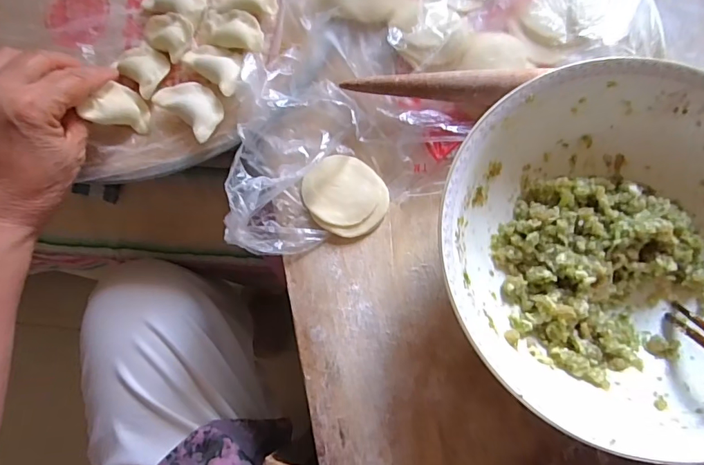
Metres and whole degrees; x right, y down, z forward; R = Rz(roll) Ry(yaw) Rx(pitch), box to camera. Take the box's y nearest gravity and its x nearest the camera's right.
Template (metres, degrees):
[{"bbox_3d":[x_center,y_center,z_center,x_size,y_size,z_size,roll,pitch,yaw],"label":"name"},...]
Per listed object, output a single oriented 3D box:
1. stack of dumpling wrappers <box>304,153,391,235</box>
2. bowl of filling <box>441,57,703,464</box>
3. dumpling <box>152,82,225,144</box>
[{"bbox_3d":[-0.006,-0.027,0.335,0.054,0.008,0.062,-42,80,-5],"label":"stack of dumpling wrappers"},{"bbox_3d":[0.164,0.012,0.286,0.219,0.079,0.204,-1,79,3],"label":"bowl of filling"},{"bbox_3d":[-0.120,-0.096,0.347,0.053,0.016,0.036,41,84,9],"label":"dumpling"}]

